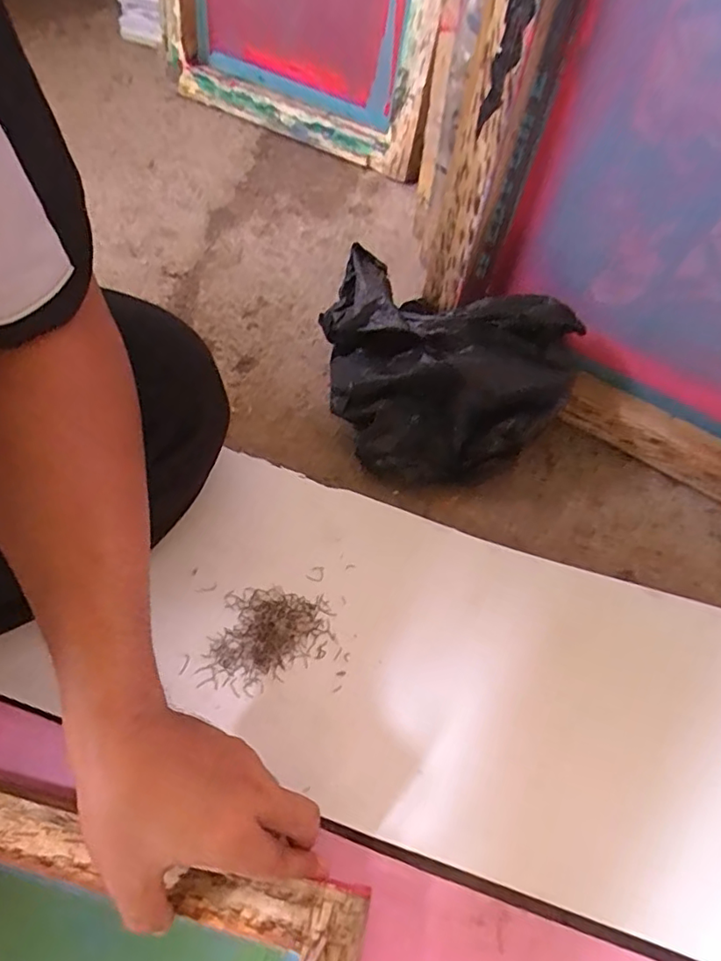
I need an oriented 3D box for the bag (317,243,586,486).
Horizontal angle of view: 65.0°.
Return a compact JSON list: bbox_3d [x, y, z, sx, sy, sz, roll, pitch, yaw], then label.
[{"bbox_3d":[0.064,-0.083,0.480,0.209,0.122,0.130,19,64,8],"label":"bag"}]

